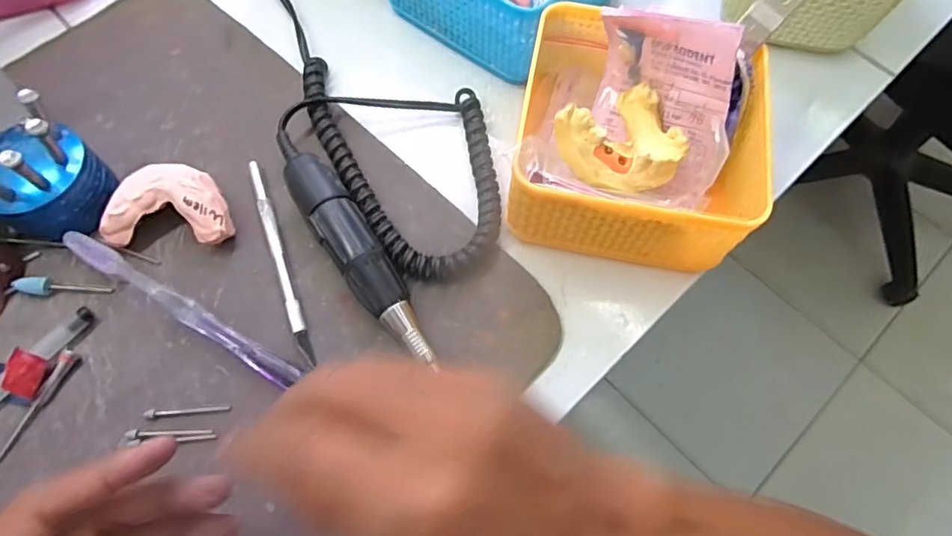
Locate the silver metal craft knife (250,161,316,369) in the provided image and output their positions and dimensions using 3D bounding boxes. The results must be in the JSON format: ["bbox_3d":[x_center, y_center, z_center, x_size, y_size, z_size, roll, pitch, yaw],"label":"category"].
[{"bbox_3d":[-0.113,-0.006,0.319,0.007,0.006,0.132,-20,68,-10],"label":"silver metal craft knife"}]

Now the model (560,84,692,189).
[{"bbox_3d":[0.086,-0.071,0.307,0.073,0.033,0.058,-35,71,-15],"label":"model"}]

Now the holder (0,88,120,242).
[{"bbox_3d":[-0.239,-0.053,0.298,0.063,0.070,0.061,0,66,-1],"label":"holder"}]

